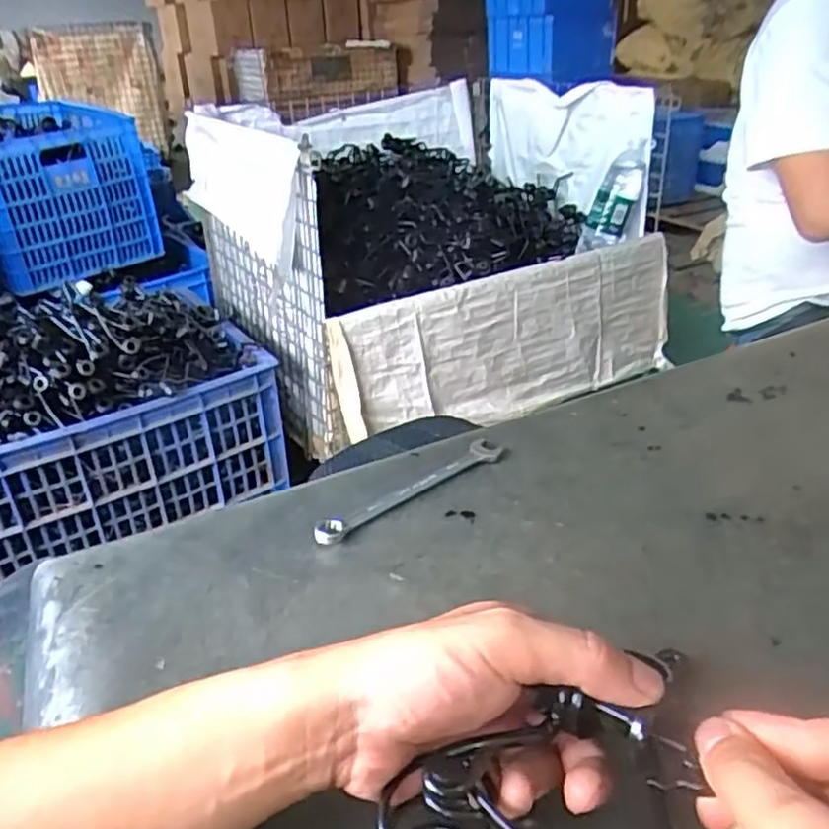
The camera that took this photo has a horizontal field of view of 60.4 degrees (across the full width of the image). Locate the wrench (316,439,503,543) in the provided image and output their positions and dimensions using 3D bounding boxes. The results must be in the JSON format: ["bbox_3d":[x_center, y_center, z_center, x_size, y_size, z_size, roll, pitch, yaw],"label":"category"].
[{"bbox_3d":[-0.002,0.055,0.520,0.164,0.010,0.018,-23,35,-32],"label":"wrench"}]

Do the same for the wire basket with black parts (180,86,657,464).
[{"bbox_3d":[0.028,-0.502,1.913,1.035,0.594,0.896,-19,33,-27],"label":"wire basket with black parts"}]

